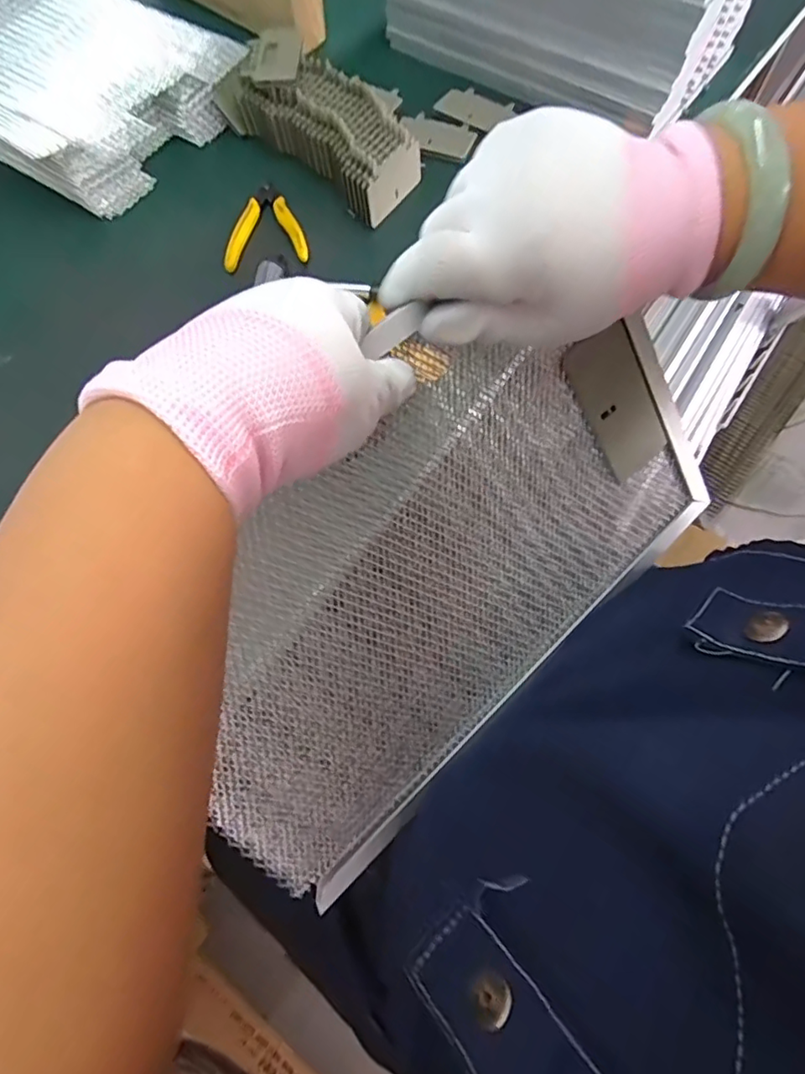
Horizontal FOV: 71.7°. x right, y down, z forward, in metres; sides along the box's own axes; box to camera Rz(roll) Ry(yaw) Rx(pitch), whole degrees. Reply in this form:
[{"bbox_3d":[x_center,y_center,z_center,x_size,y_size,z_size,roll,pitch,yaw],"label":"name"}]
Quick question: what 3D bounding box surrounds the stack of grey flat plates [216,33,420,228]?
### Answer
[{"bbox_3d":[-0.079,-0.418,0.561,0.219,0.057,0.094,41,74,16],"label":"stack of grey flat plates"}]

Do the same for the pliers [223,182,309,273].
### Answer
[{"bbox_3d":[-0.136,-0.306,0.544,0.079,0.011,0.104,-8,67,-3],"label":"pliers"}]

